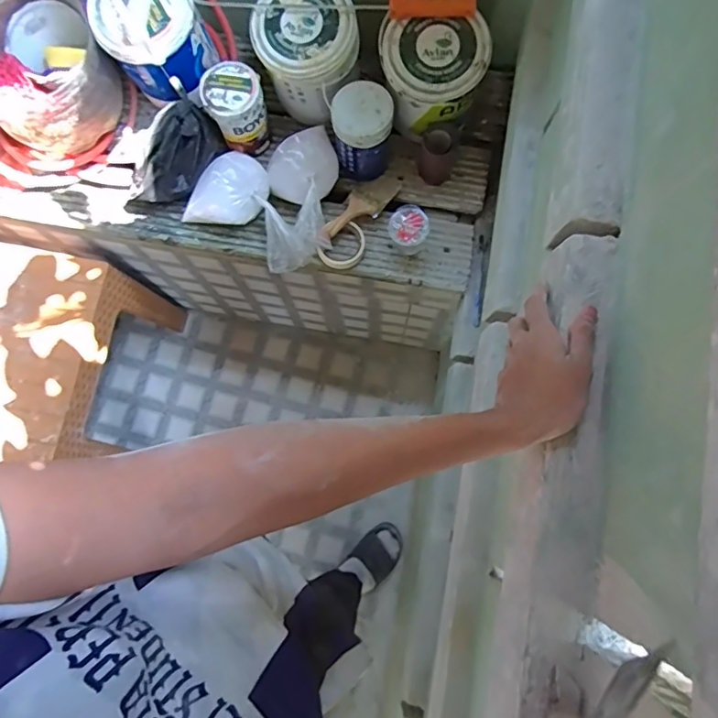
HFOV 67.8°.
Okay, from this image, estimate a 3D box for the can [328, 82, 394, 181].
[{"bbox_3d":[0.003,-0.420,0.999,0.106,0.171,0.106,0,79,0],"label":"can"}]

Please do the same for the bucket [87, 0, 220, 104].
[{"bbox_3d":[-0.383,-0.604,1.016,0.182,0.195,0.173,13,79,3],"label":"bucket"}]

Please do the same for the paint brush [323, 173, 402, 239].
[{"bbox_3d":[0.010,-0.304,1.050,0.069,0.026,0.194,44,70,8],"label":"paint brush"}]

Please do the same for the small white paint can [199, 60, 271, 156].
[{"bbox_3d":[-0.231,-0.473,1.020,0.104,0.146,0.096,0,79,0],"label":"small white paint can"}]

